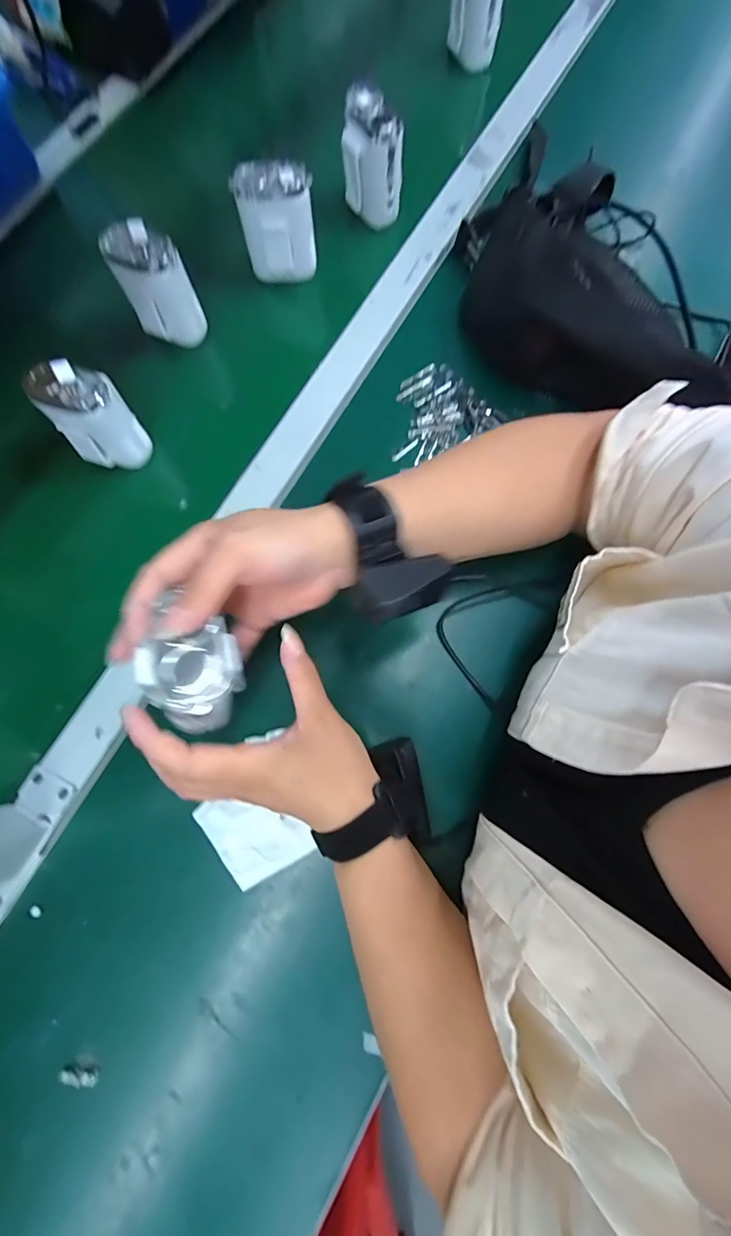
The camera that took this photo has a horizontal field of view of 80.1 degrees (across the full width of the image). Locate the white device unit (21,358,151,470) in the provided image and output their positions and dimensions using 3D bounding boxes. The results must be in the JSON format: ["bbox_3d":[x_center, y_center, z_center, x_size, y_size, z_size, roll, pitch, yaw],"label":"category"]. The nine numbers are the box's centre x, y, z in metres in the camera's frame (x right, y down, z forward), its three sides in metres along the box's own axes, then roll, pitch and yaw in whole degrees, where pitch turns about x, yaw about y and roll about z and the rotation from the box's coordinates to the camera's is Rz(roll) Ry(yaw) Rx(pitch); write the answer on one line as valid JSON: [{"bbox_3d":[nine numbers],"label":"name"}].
[{"bbox_3d":[-0.235,-0.173,0.375,0.058,0.086,0.053,-41,79,-8],"label":"white device unit"}]

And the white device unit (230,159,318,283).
[{"bbox_3d":[-0.084,-0.381,0.424,0.068,0.083,0.035,-5,78,-2],"label":"white device unit"}]

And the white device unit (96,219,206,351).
[{"bbox_3d":[-0.195,-0.311,0.408,0.064,0.088,0.050,-16,79,-4],"label":"white device unit"}]

